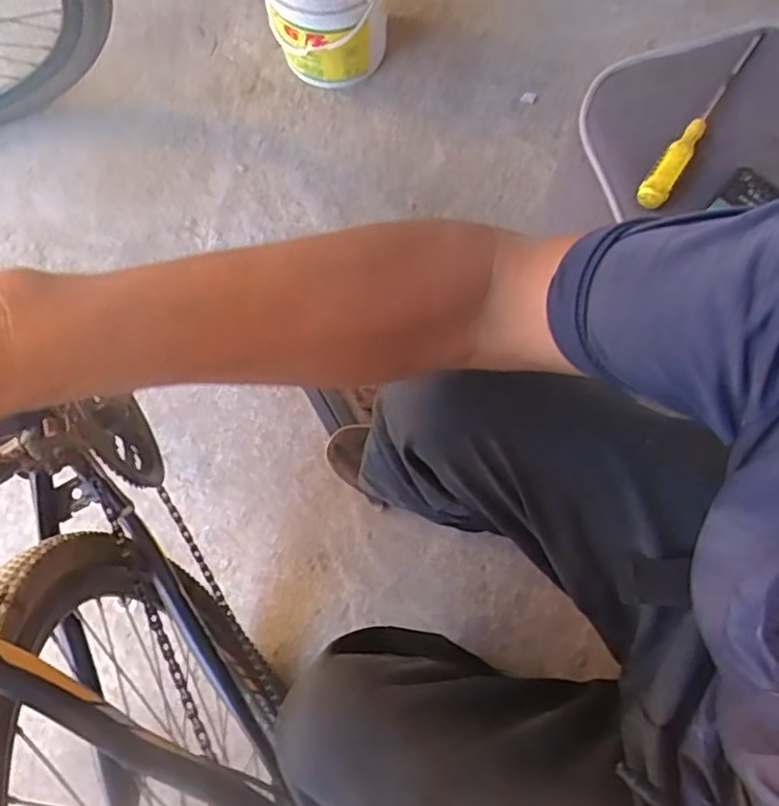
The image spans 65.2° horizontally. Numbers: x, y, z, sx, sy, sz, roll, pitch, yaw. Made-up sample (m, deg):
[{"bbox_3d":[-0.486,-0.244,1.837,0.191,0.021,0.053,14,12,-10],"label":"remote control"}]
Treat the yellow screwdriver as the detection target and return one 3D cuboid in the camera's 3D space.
[{"bbox_3d":[0.310,-0.284,0.608,0.027,0.024,0.211,33,79,7],"label":"yellow screwdriver"}]

